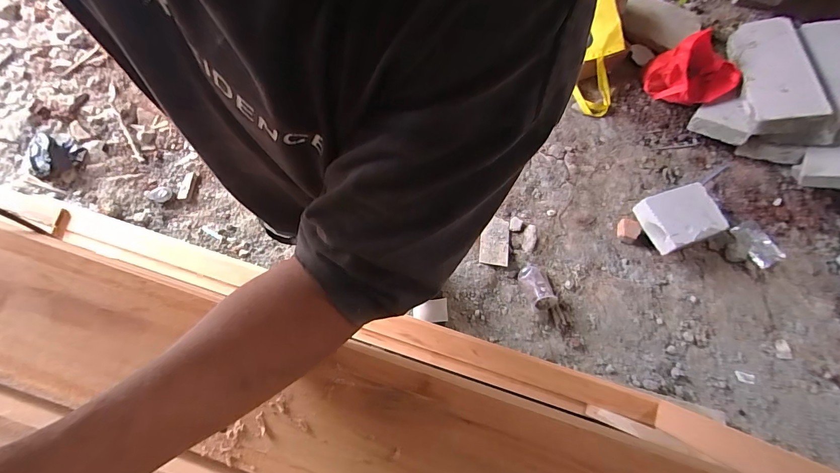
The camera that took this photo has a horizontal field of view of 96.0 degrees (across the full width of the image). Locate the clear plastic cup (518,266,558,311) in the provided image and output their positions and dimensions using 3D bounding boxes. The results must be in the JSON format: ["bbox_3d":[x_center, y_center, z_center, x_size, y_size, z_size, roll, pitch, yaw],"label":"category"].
[{"bbox_3d":[0.409,0.172,1.328,0.093,0.069,0.159,-17,48,-6],"label":"clear plastic cup"}]

